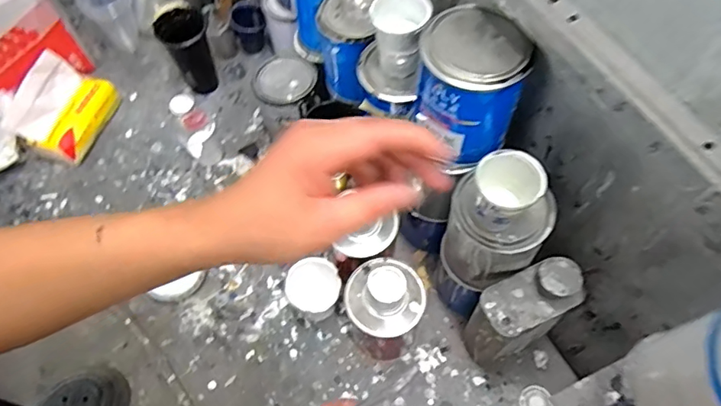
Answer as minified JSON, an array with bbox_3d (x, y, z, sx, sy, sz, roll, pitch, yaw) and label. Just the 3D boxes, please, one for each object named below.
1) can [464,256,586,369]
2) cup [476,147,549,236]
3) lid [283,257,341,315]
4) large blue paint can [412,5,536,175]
[{"bbox_3d":[0.194,0.146,0.646,0.113,0.211,0.077,-26,65,-13],"label":"can"},{"bbox_3d":[0.142,-0.009,0.510,0.060,0.071,0.058,0,62,0],"label":"cup"},{"bbox_3d":[-0.066,0.115,0.710,0.073,0.013,0.076,0,62,0],"label":"lid"},{"bbox_3d":[0.106,-0.107,0.523,0.103,0.125,0.112,0,62,0],"label":"large blue paint can"}]

